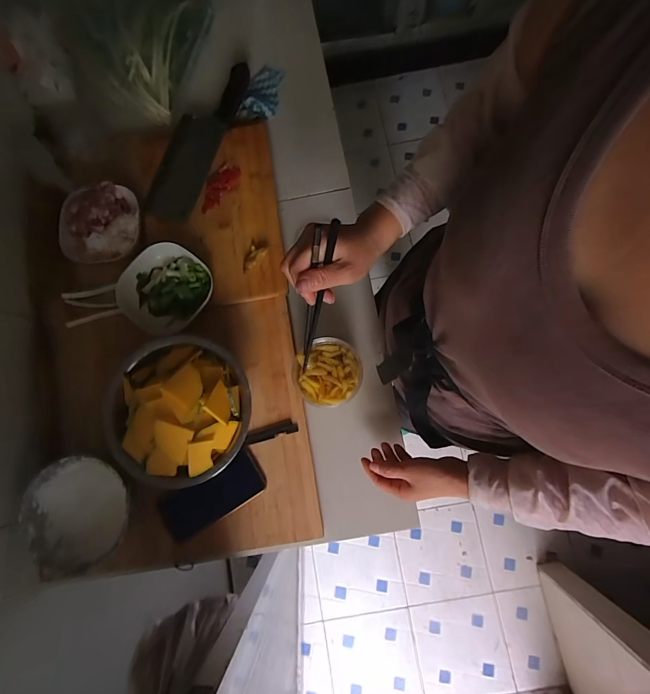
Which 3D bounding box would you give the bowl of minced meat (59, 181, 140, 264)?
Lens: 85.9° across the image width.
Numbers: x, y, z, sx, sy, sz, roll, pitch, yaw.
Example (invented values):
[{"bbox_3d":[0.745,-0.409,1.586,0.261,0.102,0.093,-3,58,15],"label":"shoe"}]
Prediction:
[{"bbox_3d":[-0.401,-0.217,0.613,0.149,0.038,0.136,0,80,1],"label":"bowl of minced meat"}]

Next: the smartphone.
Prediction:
[{"bbox_3d":[-0.172,0.229,0.544,0.152,0.014,0.071,-29,73,-13],"label":"smartphone"}]

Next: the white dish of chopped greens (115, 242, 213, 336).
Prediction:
[{"bbox_3d":[-0.270,-0.098,0.585,0.143,0.034,0.144,0,80,1],"label":"white dish of chopped greens"}]

